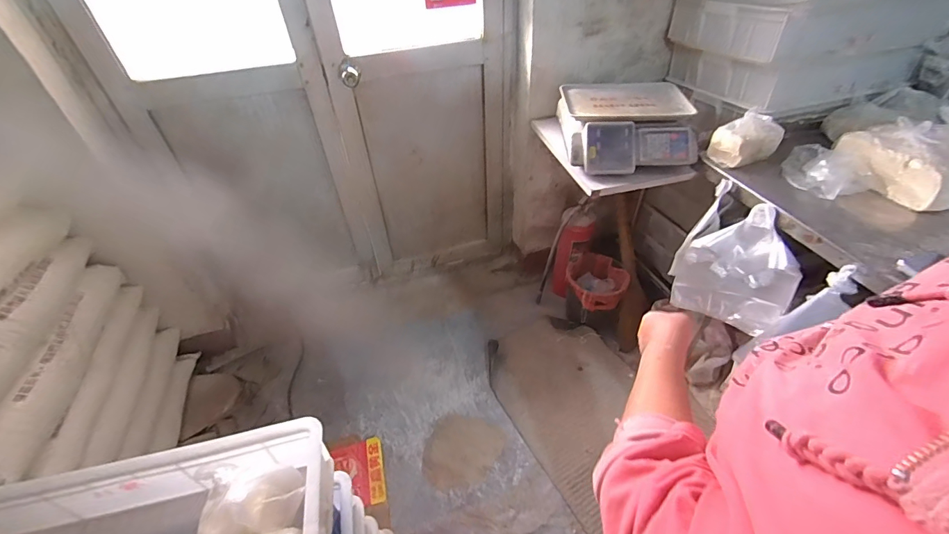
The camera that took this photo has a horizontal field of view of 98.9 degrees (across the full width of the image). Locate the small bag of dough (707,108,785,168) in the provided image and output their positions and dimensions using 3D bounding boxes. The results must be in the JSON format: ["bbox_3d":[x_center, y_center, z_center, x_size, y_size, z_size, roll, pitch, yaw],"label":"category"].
[{"bbox_3d":[0.693,-0.332,1.023,0.165,0.102,0.090,-14,43,-13],"label":"small bag of dough"}]

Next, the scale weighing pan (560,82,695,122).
[{"bbox_3d":[0.426,-0.471,1.150,0.334,0.040,0.223,-2,42,0],"label":"scale weighing pan"}]

